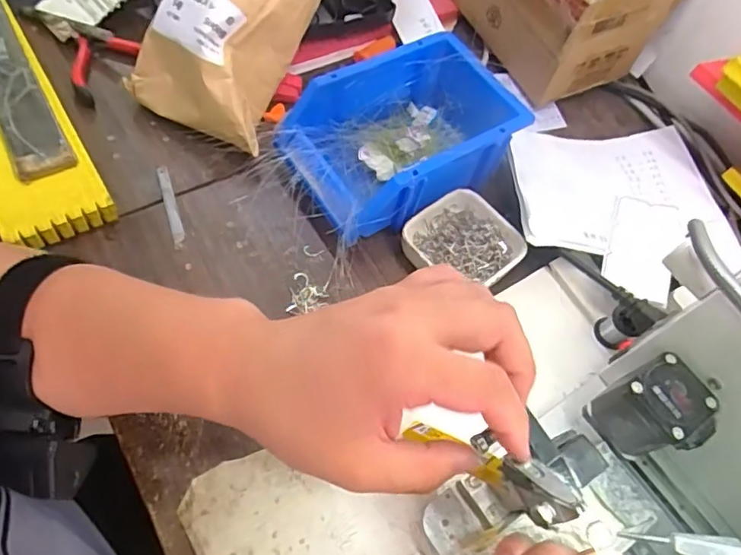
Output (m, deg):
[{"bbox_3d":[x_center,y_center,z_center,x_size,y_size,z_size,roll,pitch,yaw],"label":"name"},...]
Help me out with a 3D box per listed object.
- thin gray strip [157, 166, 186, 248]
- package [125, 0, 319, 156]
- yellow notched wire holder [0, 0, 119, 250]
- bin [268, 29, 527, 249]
[{"bbox_3d":[-0.166,-0.059,0.464,0.010,0.004,0.084,-15,65,-15],"label":"thin gray strip"},{"bbox_3d":[-0.103,-0.223,0.478,0.124,0.085,0.219,36,100,14],"label":"package"},{"bbox_3d":[-0.332,-0.166,0.495,0.085,0.039,0.352,-28,69,-20],"label":"yellow notched wire holder"},{"bbox_3d":[0.027,-0.116,0.472,0.189,0.067,0.126,-26,68,-20],"label":"bin"}]

